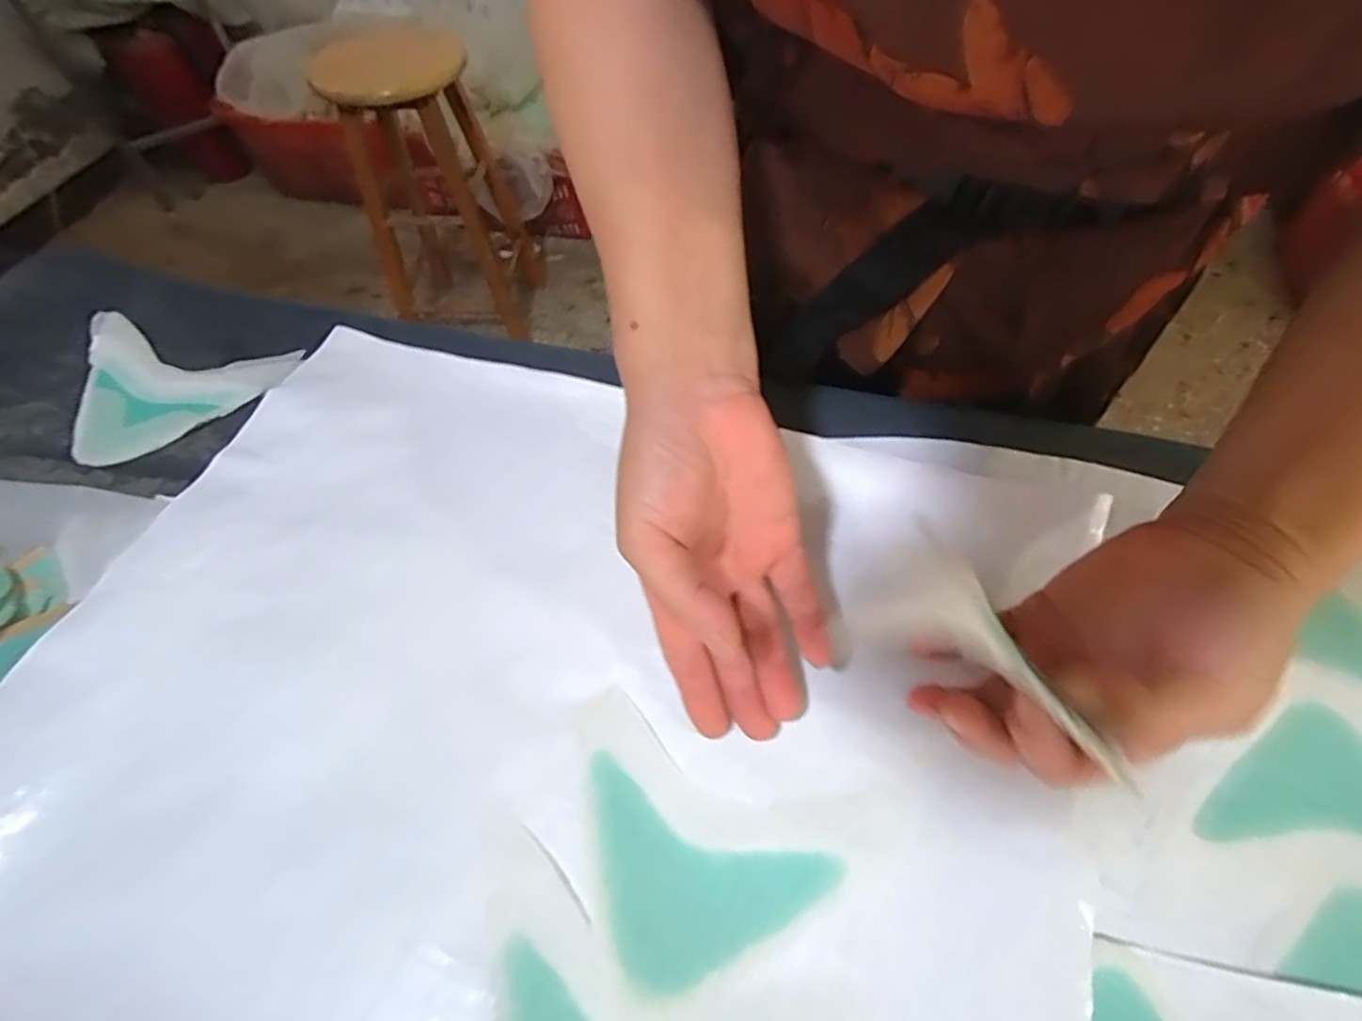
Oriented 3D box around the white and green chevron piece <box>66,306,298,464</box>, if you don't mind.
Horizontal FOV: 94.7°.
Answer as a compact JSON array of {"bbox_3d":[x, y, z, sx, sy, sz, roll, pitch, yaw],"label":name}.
[{"bbox_3d":[-0.387,-0.086,0.456,0.172,0.014,0.122,11,58,9],"label":"white and green chevron piece"}]

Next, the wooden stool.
[{"bbox_3d":[-0.532,-0.705,1.430,0.340,0.595,0.335,-15,57,-7],"label":"wooden stool"}]

